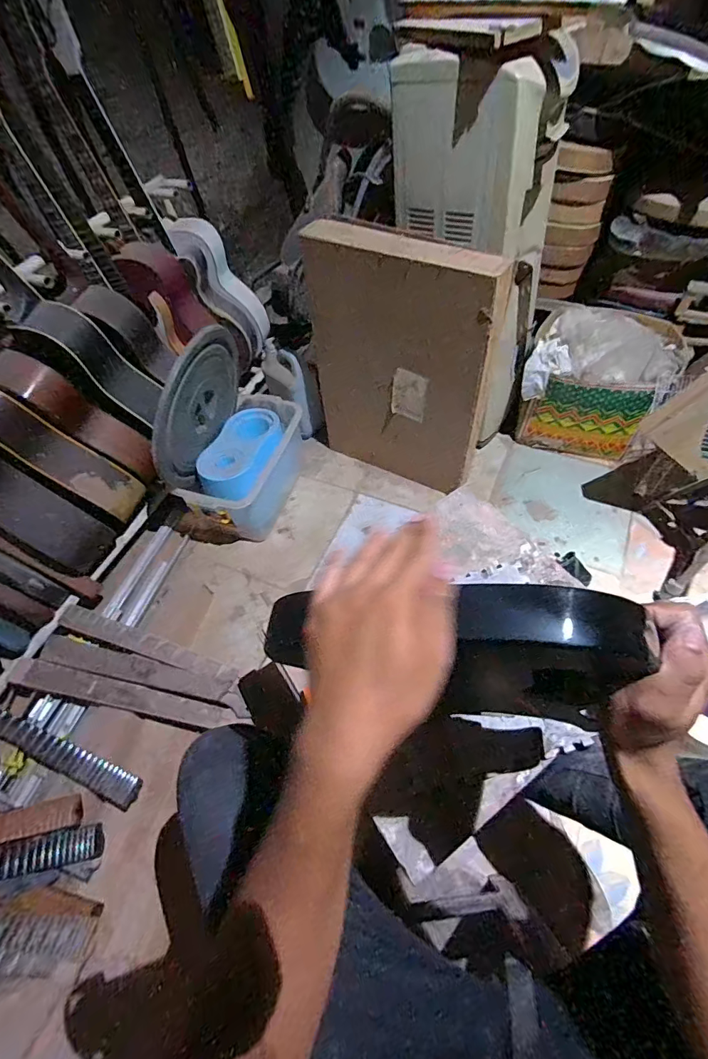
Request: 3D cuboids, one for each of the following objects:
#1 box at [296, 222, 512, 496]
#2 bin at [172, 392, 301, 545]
[{"bbox_3d":[0.109,-0.415,1.207,0.523,0.670,0.069,27,58,23],"label":"box"},{"bbox_3d":[-0.333,-0.201,1.411,0.254,0.225,0.482,18,60,14],"label":"bin"}]

